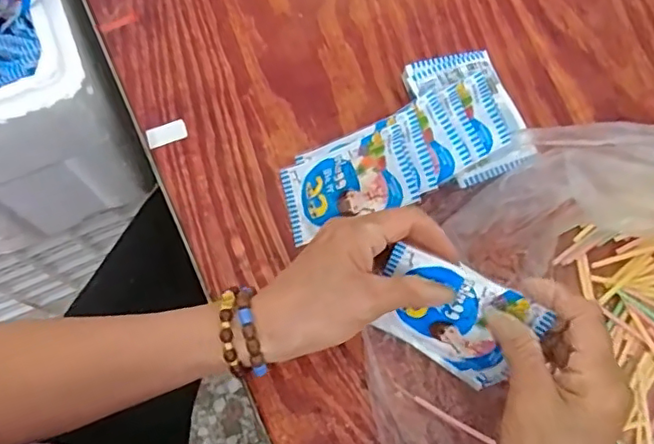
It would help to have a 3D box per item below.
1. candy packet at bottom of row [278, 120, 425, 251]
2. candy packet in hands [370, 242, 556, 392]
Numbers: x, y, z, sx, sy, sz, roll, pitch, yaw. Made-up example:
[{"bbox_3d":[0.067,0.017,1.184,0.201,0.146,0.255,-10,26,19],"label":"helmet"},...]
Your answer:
[{"bbox_3d":[0.014,-0.029,0.436,0.103,0.018,0.062,-22,66,22],"label":"candy packet at bottom of row"},{"bbox_3d":[0.081,0.065,0.379,0.103,0.091,0.020,28,39,4],"label":"candy packet in hands"}]

